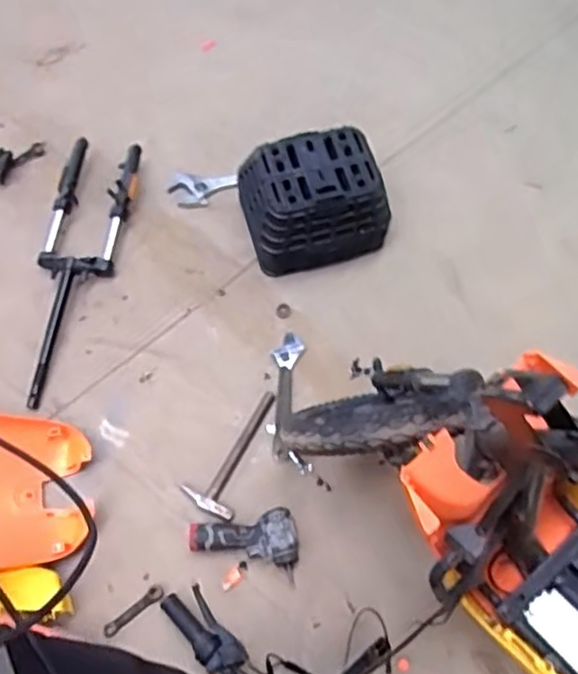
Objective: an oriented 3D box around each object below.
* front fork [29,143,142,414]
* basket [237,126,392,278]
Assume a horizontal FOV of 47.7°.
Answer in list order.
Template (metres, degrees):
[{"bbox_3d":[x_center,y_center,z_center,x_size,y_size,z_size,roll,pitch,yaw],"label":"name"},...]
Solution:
[{"bbox_3d":[-0.505,-0.173,1.518,0.190,0.075,0.691,9,60,1],"label":"front fork"},{"bbox_3d":[0.055,-0.306,1.515,0.324,0.230,0.227,-12,64,-8],"label":"basket"}]

